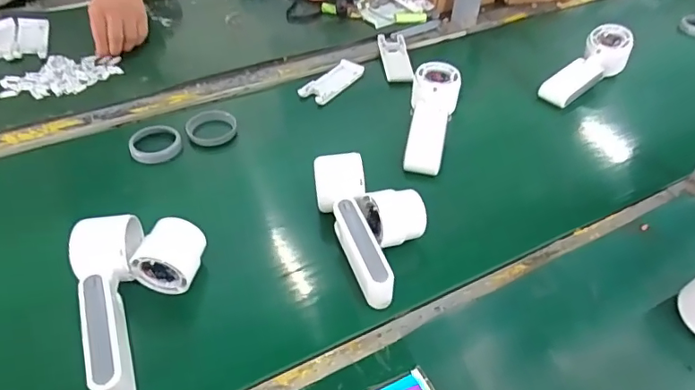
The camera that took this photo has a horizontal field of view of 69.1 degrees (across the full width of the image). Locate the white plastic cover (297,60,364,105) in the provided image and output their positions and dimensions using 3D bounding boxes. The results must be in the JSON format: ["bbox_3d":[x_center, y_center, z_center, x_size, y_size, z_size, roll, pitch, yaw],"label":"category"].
[{"bbox_3d":[-0.019,-0.158,0.704,0.041,0.013,0.110,28,52,24],"label":"white plastic cover"}]

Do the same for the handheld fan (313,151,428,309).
[{"bbox_3d":[0.026,0.028,0.491,0.082,0.063,0.152,-18,49,-18],"label":"handheld fan"}]

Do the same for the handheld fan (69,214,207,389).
[{"bbox_3d":[-0.163,0.080,0.413,0.101,0.043,0.151,-16,48,-16],"label":"handheld fan"}]

